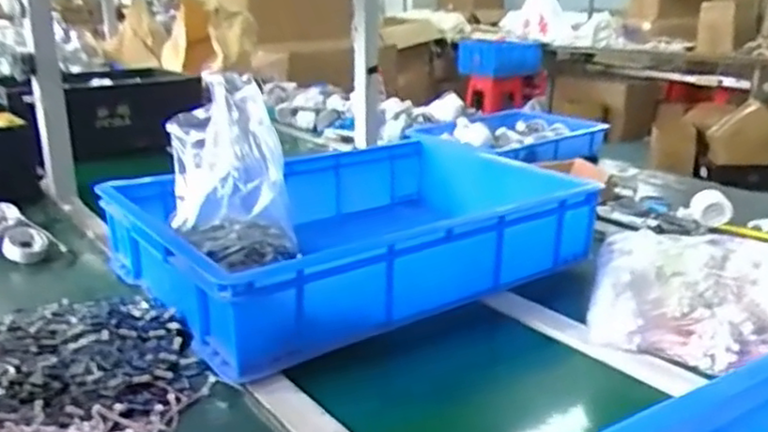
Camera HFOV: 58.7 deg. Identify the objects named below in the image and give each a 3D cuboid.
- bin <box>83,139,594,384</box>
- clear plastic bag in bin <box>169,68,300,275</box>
[{"bbox_3d":[-0.017,0.006,1.021,0.686,0.127,0.433,-13,23,-34],"label":"bin"},{"bbox_3d":[-0.214,-0.066,0.950,0.155,0.227,0.215,-5,20,-15],"label":"clear plastic bag in bin"}]

